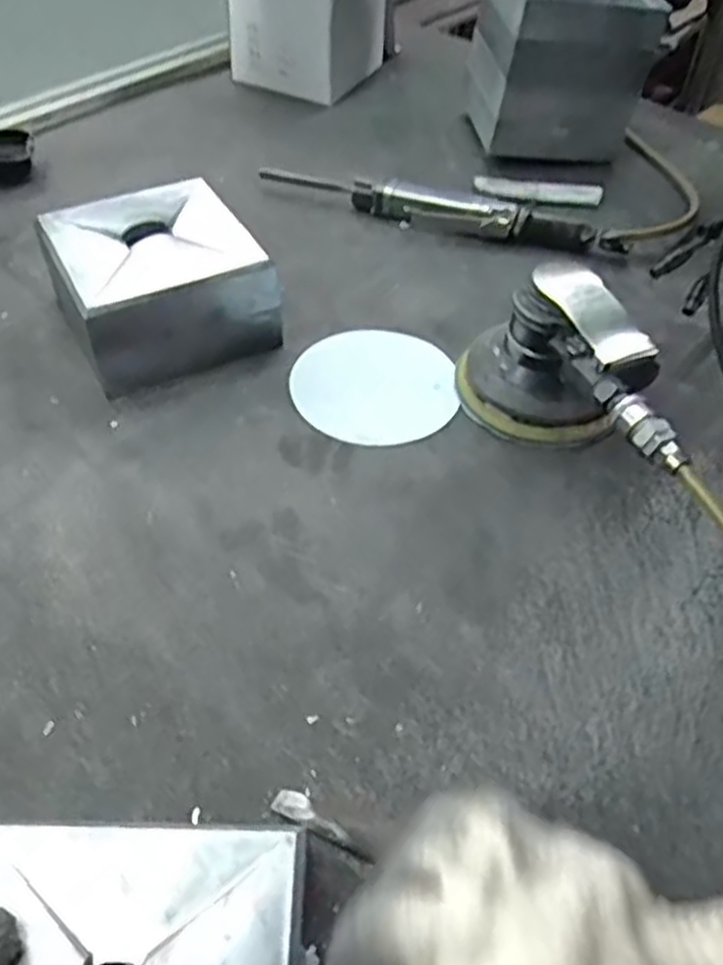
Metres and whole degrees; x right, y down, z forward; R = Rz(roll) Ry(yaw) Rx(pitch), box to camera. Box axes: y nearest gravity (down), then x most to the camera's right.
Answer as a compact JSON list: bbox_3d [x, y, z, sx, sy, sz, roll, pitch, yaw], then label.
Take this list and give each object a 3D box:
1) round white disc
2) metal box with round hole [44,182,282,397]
[{"bbox_3d":[0.008,-0.068,0.532,0.110,0.005,0.109,2,48,-2],"label":"round white disc"},{"bbox_3d":[-0.149,-0.142,0.549,0.134,0.071,0.136,-23,54,-22],"label":"metal box with round hole"}]

